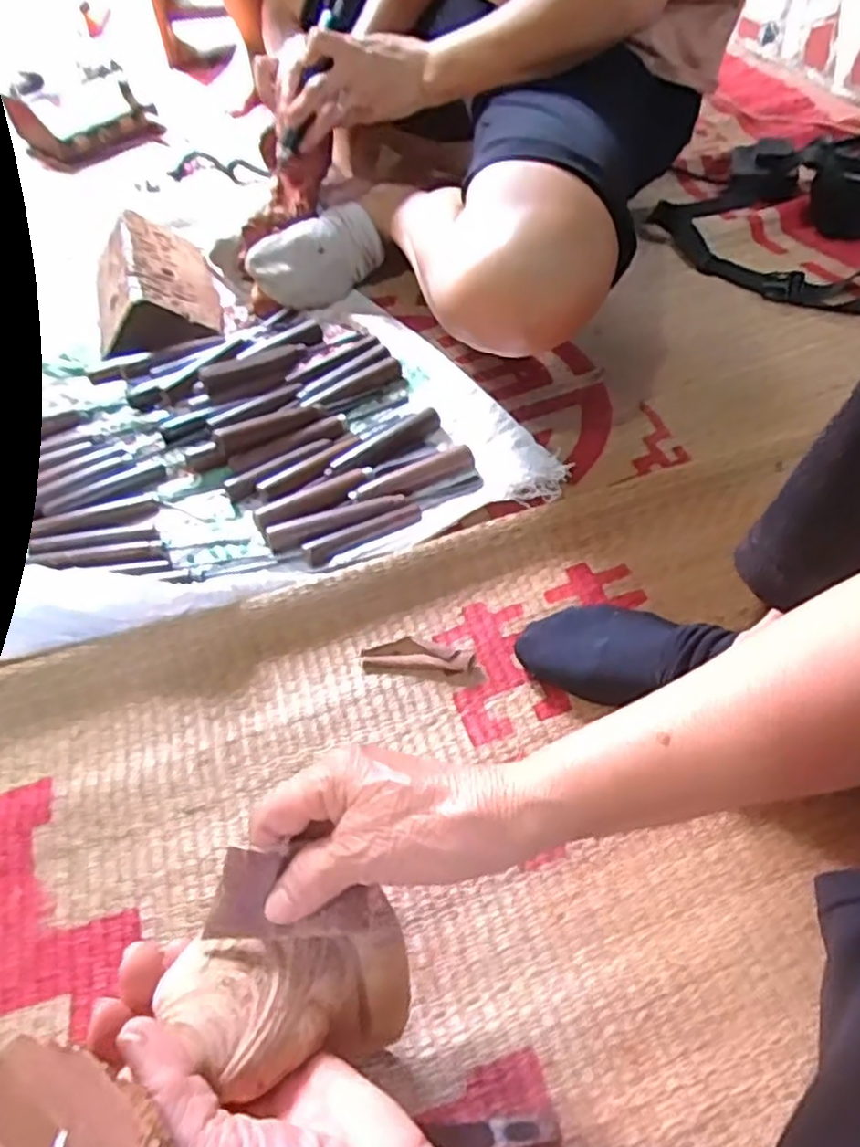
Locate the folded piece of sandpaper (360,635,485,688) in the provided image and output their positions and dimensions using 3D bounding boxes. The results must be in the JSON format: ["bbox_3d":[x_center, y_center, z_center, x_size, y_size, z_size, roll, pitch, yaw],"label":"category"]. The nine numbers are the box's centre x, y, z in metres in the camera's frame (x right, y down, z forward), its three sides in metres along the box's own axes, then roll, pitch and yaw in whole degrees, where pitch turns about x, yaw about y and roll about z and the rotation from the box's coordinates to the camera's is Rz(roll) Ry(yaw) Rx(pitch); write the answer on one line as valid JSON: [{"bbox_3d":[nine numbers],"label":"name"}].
[{"bbox_3d":[-0.006,0.061,0.518,0.089,0.007,0.029,7,54,7],"label":"folded piece of sandpaper"}]

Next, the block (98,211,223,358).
[{"bbox_3d":[-0.300,-0.315,0.755,0.124,0.082,0.169,-19,55,-12],"label":"block"}]

